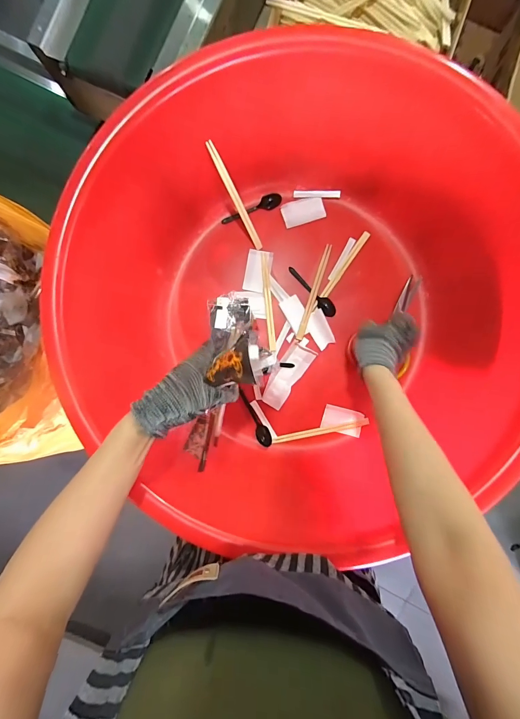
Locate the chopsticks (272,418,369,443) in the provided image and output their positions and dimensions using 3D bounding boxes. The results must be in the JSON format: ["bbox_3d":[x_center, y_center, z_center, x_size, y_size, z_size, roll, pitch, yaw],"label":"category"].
[{"bbox_3d":[0.117,0.140,0.602,0.185,0.011,0.015,-12,90,2],"label":"chopsticks"}]

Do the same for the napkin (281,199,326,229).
[{"bbox_3d":[0.085,-0.290,0.607,0.081,0.007,0.048,-16,90,2],"label":"napkin"}]

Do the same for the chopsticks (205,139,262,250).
[{"bbox_3d":[-0.041,-0.278,0.546,0.014,0.007,0.191,-32,130,2],"label":"chopsticks"}]

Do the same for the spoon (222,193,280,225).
[{"bbox_3d":[-0.017,-0.295,0.609,0.122,0.013,0.030,-17,90,2],"label":"spoon"}]

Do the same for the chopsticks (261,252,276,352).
[{"bbox_3d":[0.016,-0.112,0.604,0.013,0.005,0.189,-5,90,2],"label":"chopsticks"}]

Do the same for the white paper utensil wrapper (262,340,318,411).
[{"bbox_3d":[0.053,0.032,0.603,0.050,0.006,0.132,34,92,2],"label":"white paper utensil wrapper"}]

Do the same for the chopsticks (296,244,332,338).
[{"bbox_3d":[0.105,-0.131,0.603,0.014,0.004,0.189,18,91,2],"label":"chopsticks"}]

